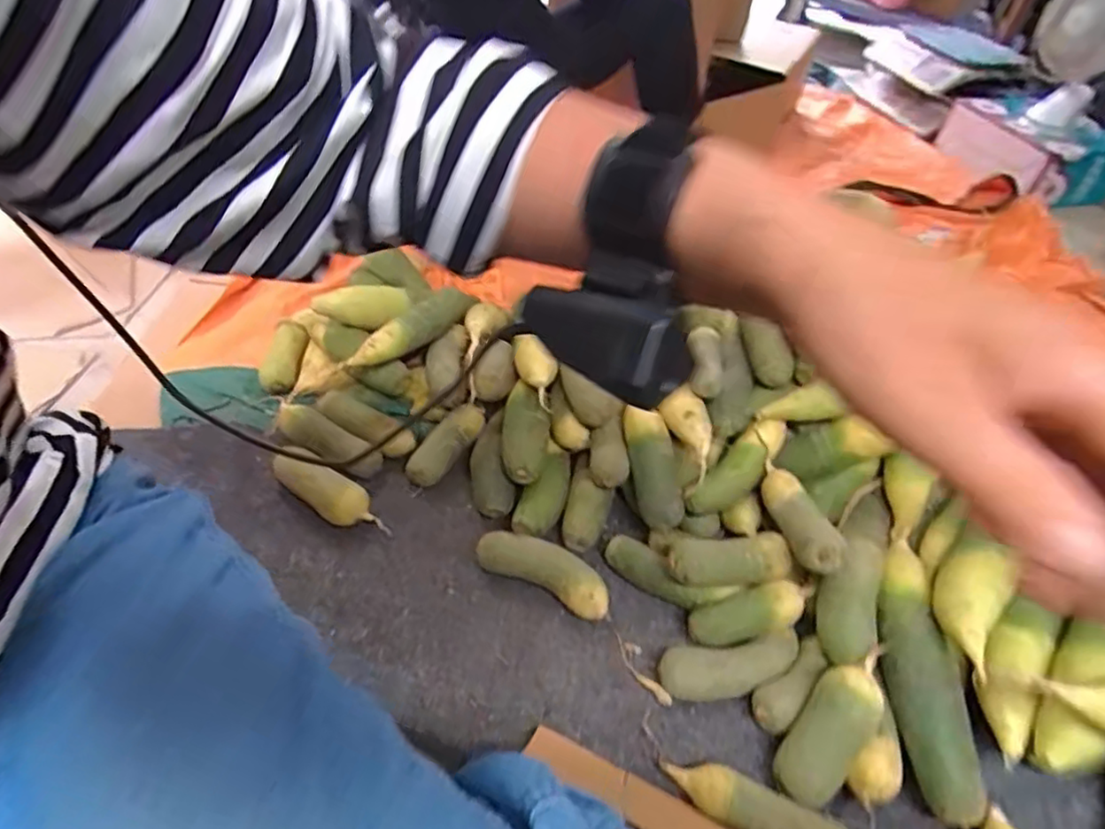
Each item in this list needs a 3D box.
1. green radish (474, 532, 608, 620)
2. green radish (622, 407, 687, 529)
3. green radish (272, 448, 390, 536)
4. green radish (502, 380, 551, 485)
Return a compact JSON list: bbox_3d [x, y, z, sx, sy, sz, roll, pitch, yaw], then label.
[{"bbox_3d":[-0.007,0.173,0.705,0.152,0.046,0.052,23,47,16],"label":"green radish"},{"bbox_3d":[0.118,0.062,0.747,0.045,0.046,0.139,-13,87,-18],"label":"green radish"},{"bbox_3d":[-0.264,0.093,0.754,0.163,0.045,0.046,29,49,22],"label":"green radish"},{"bbox_3d":[-0.031,0.015,0.775,0.059,0.045,0.133,3,59,-3],"label":"green radish"}]

